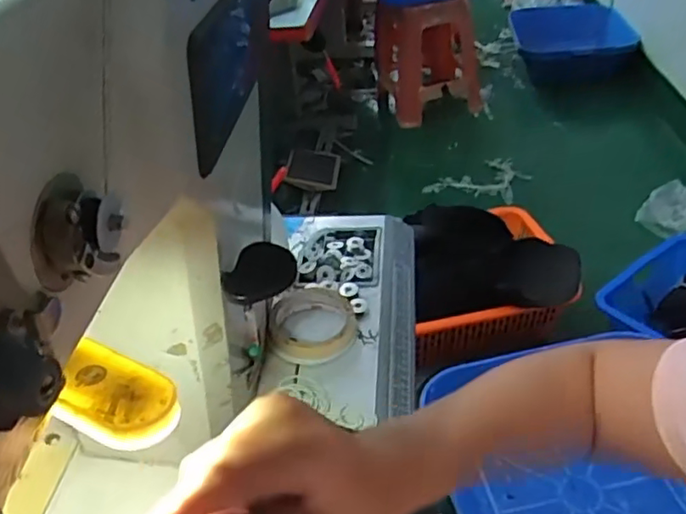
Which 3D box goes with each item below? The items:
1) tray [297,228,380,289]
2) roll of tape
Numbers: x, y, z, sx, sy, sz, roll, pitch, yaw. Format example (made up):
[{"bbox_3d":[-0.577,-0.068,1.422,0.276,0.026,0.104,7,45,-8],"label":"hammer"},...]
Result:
[{"bbox_3d":[-0.005,-0.001,0.754,0.099,0.017,0.118,-1,39,6],"label":"tray"},{"bbox_3d":[-0.032,0.067,0.651,0.089,0.024,0.101,-1,39,6],"label":"roll of tape"}]

